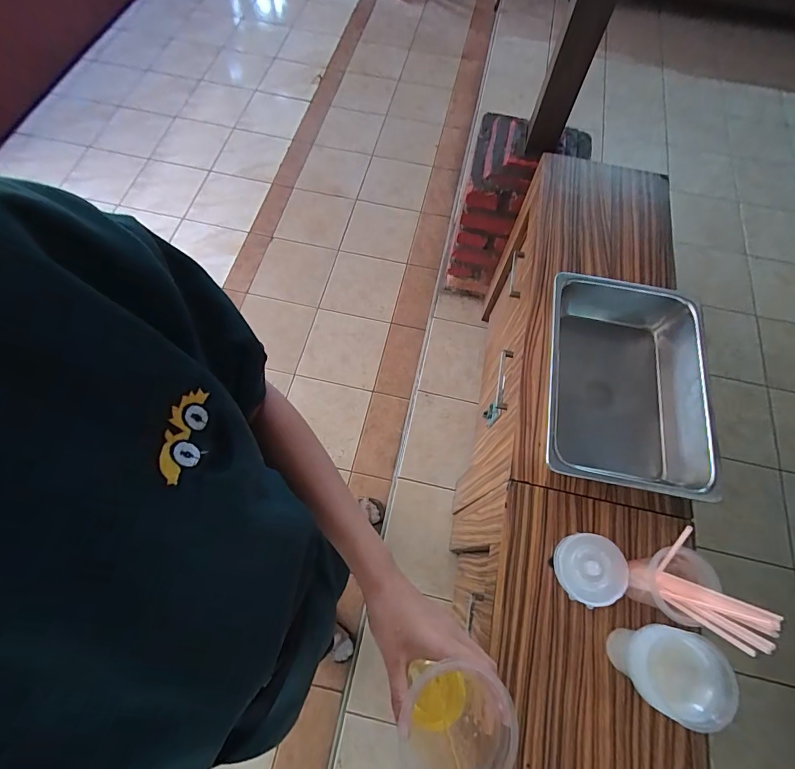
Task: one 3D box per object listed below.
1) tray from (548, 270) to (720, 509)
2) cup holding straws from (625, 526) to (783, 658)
[{"bbox_3d":[0.389,0.004,0.701,0.267,0.107,0.366,9,66,6],"label":"tray"},{"bbox_3d":[0.377,0.265,0.527,0.118,0.143,0.085,41,72,14],"label":"cup holding straws"}]

